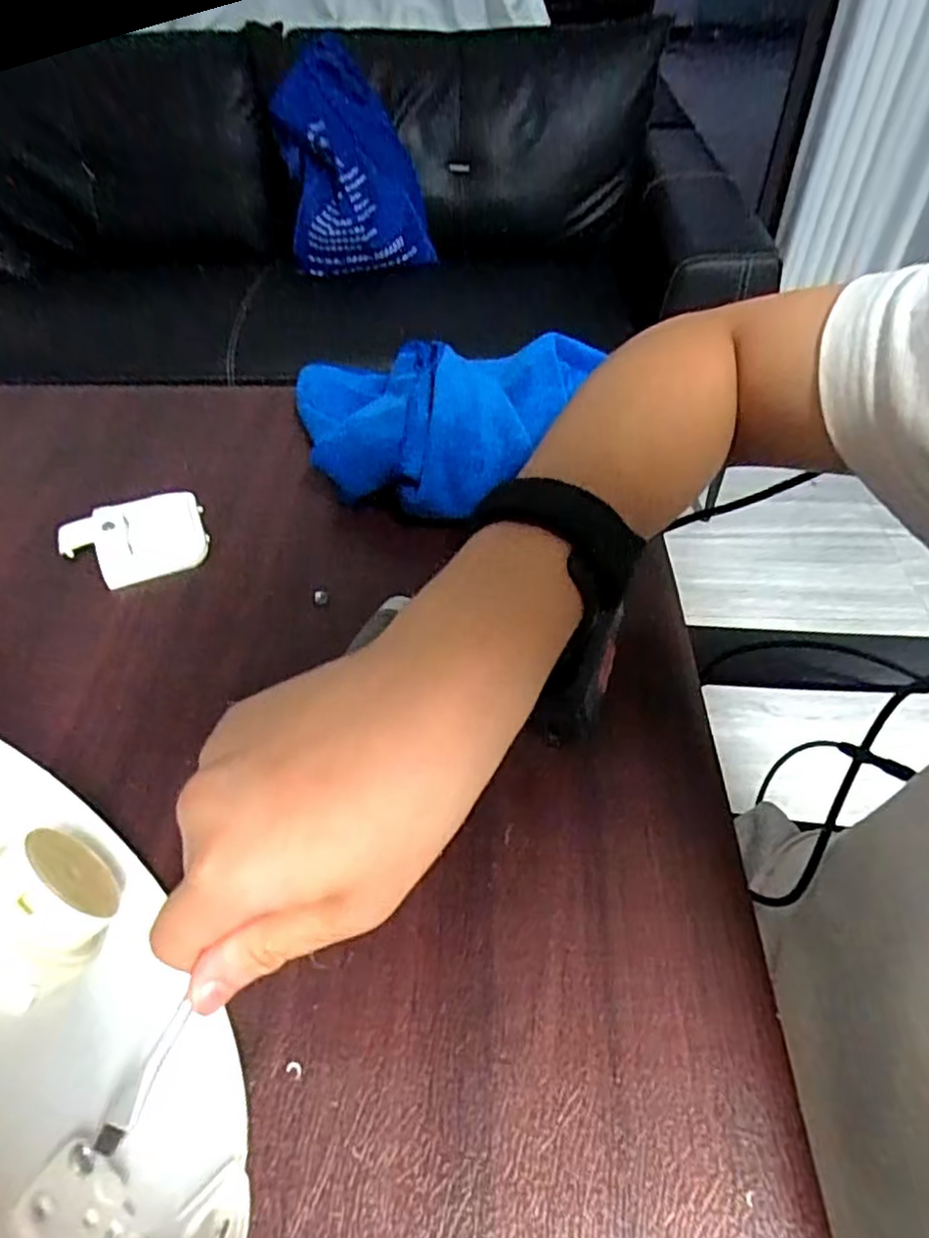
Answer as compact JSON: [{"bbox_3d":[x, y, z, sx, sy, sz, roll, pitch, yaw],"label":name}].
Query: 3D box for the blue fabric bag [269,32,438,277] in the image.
[{"bbox_3d":[-0.212,-0.867,1.311,0.258,0.305,0.318,-9,49,-6],"label":"blue fabric bag"}]

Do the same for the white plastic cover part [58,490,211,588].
[{"bbox_3d":[-0.200,-0.049,0.421,0.078,0.022,0.062,-21,51,-16],"label":"white plastic cover part"}]

